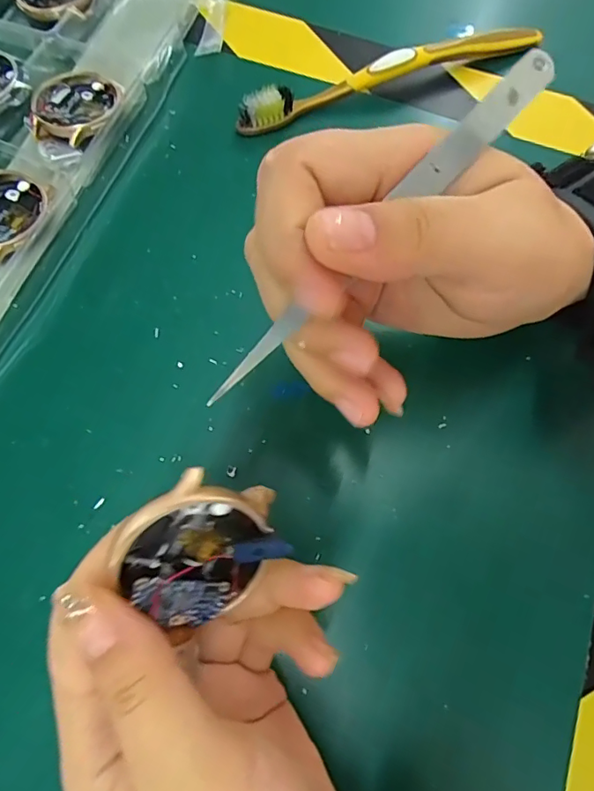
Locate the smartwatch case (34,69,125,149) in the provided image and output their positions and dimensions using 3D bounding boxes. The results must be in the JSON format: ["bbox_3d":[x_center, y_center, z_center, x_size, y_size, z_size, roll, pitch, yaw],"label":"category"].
[{"bbox_3d":[-0.115,-0.149,0.262,0.043,0.012,0.047,12,72,2],"label":"smartwatch case"}]

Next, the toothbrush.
[{"bbox_3d":[0.053,-0.174,0.274,0.178,0.021,0.013,-20,74,-8],"label":"toothbrush"}]

